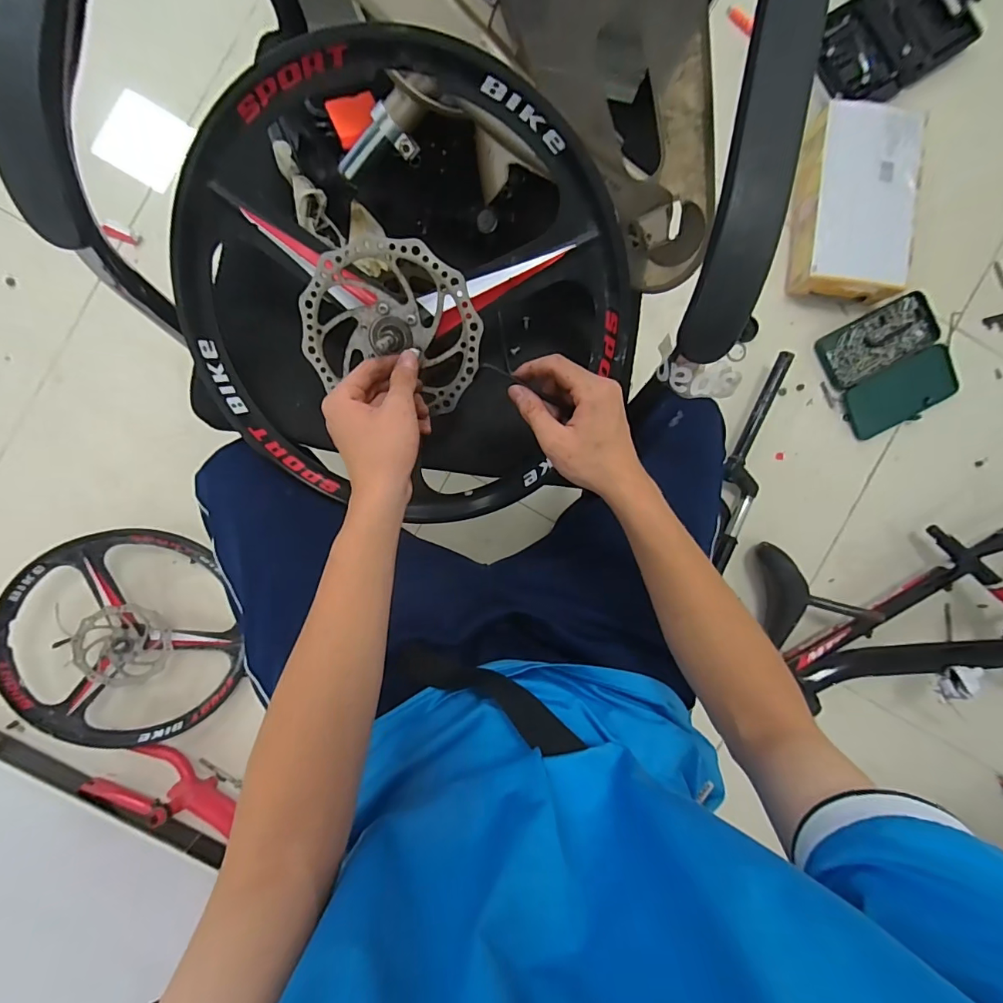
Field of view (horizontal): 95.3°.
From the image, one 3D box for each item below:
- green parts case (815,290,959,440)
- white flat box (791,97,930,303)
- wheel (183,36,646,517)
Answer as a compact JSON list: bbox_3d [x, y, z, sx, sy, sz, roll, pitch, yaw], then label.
[{"bbox_3d":[0.835,-0.291,0.986,0.248,0.034,0.246,-25,92,6],"label":"green parts case"},{"bbox_3d":[0.702,-0.598,0.918,0.219,0.095,0.362,7,91,-3],"label":"white flat box"},{"bbox_3d":[-0.082,-0.165,0.417,0.417,0.079,0.387,1,112,2],"label":"wheel"}]

